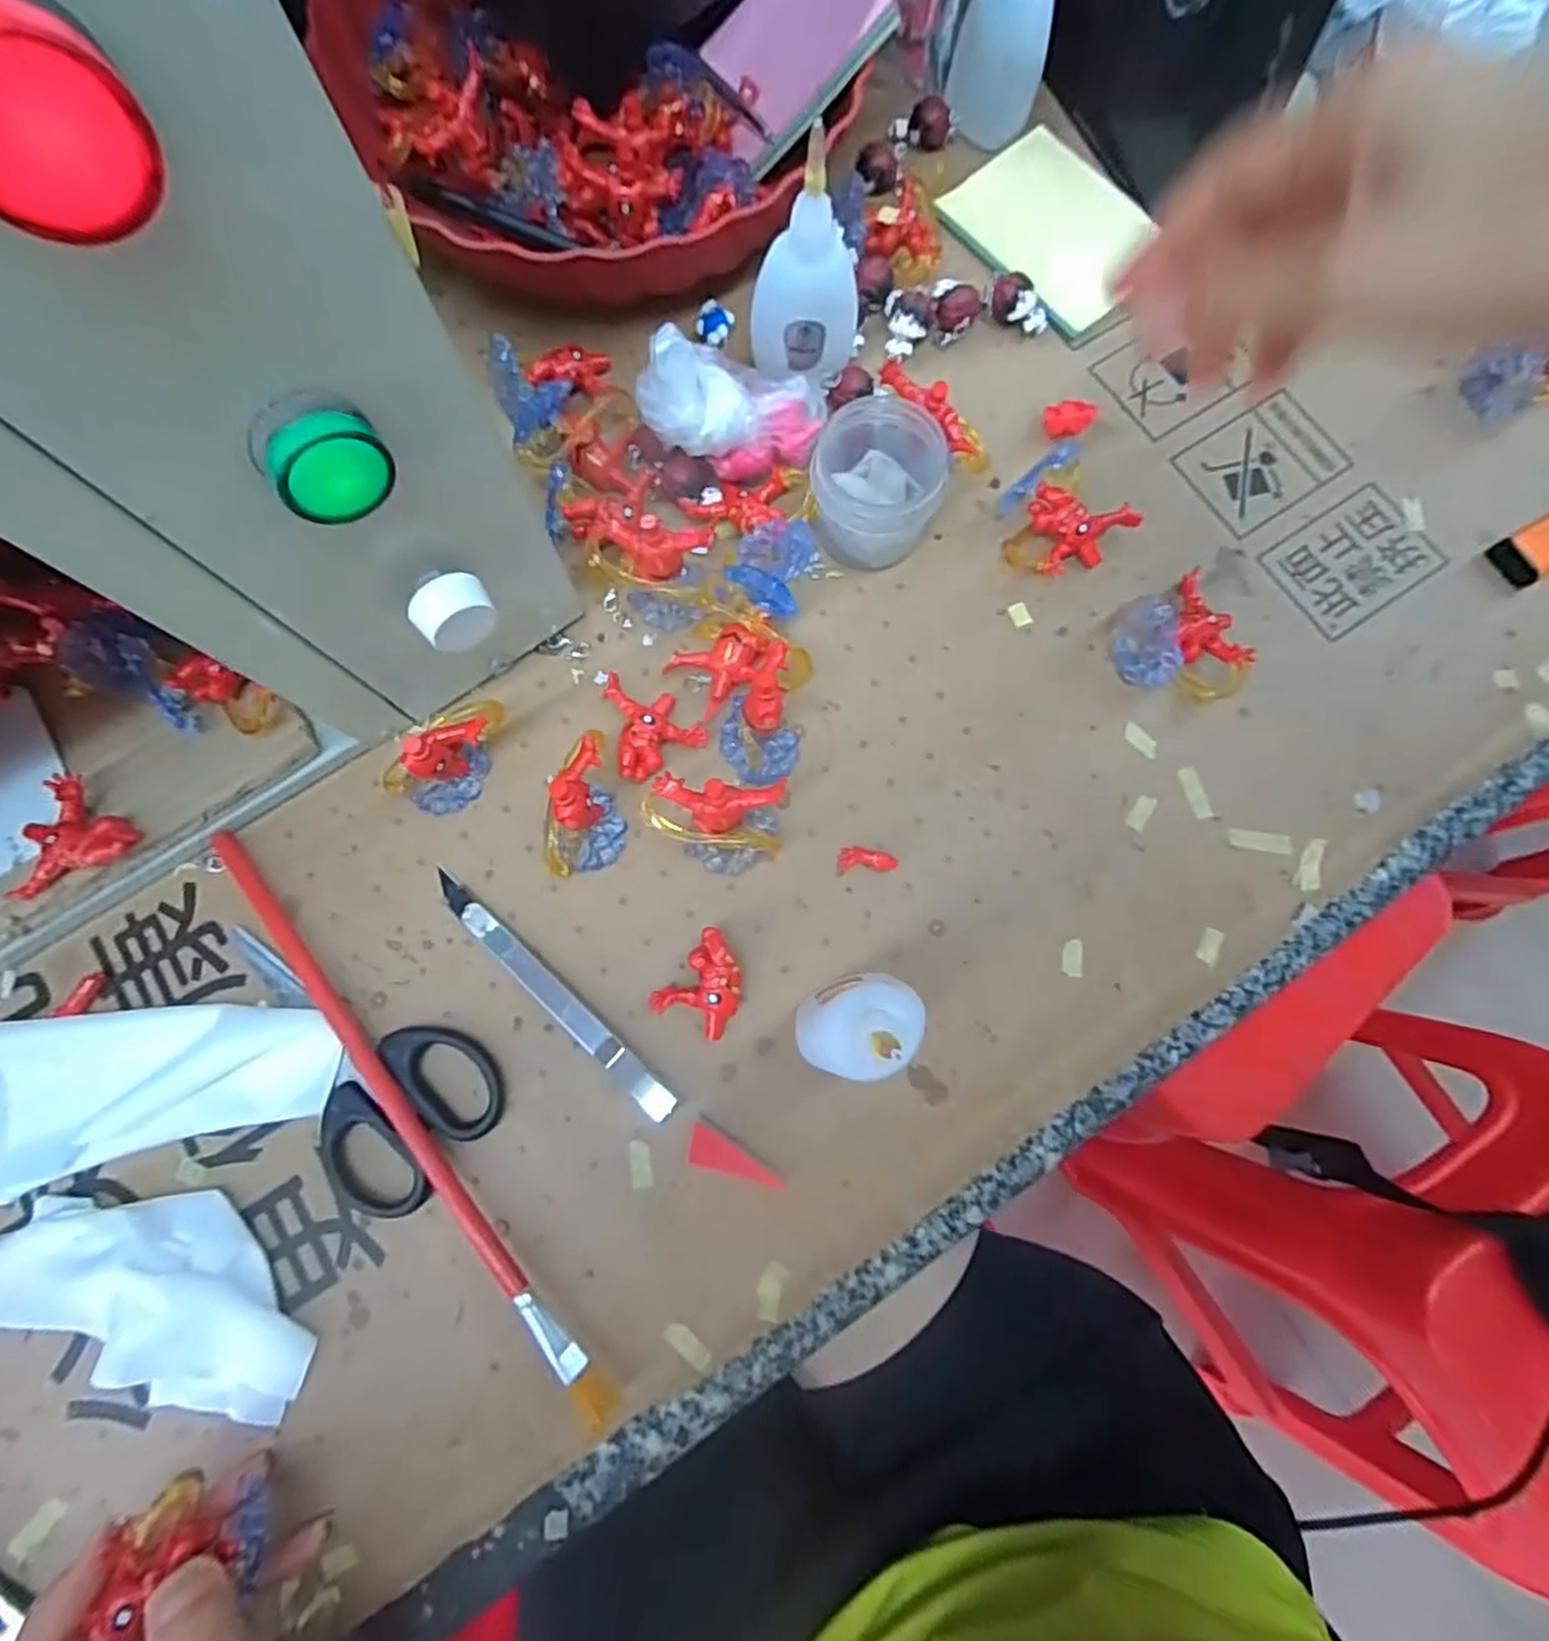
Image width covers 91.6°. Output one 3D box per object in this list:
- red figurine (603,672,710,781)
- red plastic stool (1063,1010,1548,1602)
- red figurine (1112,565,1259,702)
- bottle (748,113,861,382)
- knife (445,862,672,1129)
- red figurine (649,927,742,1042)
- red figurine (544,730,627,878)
[{"bbox_3d":[-0.049,-0.042,0.315,0.037,0.016,0.048,-15,79,-4],"label":"red figurine"},{"bbox_3d":[0.600,0.414,0.687,0.385,0.437,0.374,-25,80,-5],"label":"red plastic stool"},{"bbox_3d":[0.173,-0.075,0.315,0.049,0.030,0.051,-28,80,-6],"label":"red figurine"},{"bbox_3d":[0.012,-0.222,0.307,0.042,0.092,0.023,22,79,4],"label":"bottle"},{"bbox_3d":[-0.089,0.068,0.295,0.130,0.011,0.011,42,81,7],"label":"knife"},{"bbox_3d":[-0.026,0.063,0.292,0.029,0.016,0.036,29,80,5],"label":"red figurine"},{"bbox_3d":[-0.071,-0.004,0.293,0.025,0.045,0.053,25,79,4],"label":"red figurine"}]

